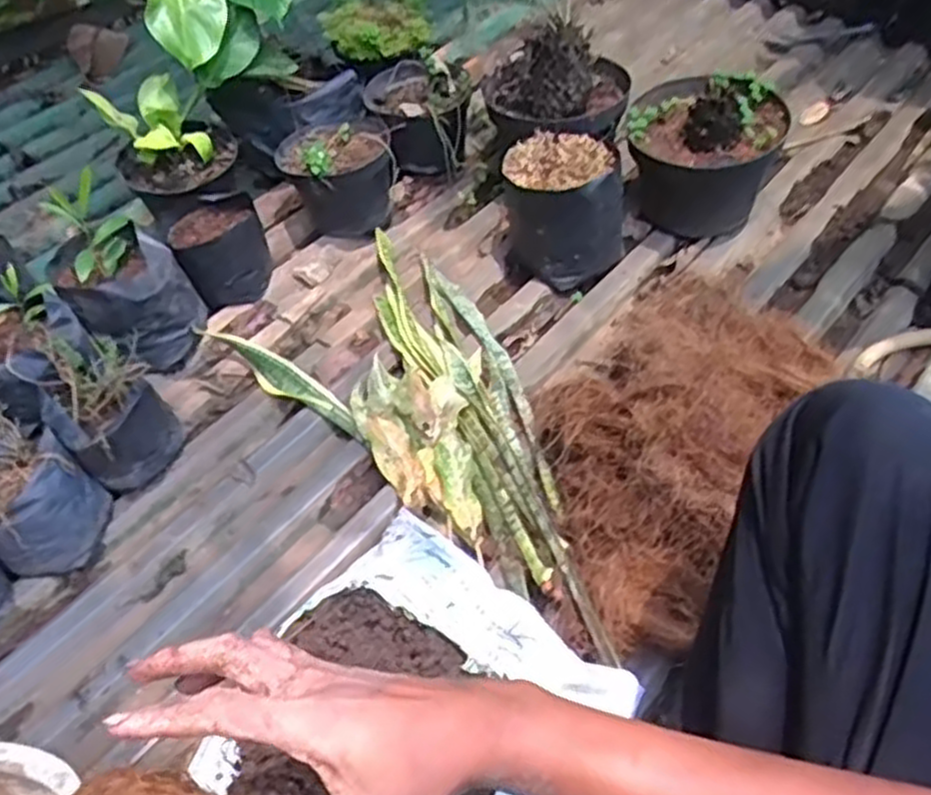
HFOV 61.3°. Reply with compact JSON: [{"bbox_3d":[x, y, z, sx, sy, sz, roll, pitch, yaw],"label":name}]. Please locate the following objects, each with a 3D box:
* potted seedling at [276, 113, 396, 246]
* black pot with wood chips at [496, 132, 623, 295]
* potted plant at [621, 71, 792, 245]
[{"bbox_3d":[-0.193,-0.338,1.212,0.170,0.144,0.173,-11,51,-7],"label":"potted seedling"},{"bbox_3d":[0.137,-0.250,1.095,0.165,0.173,0.133,5,51,5],"label":"black pot with wood chips"},{"bbox_3d":[0.339,-0.351,1.136,0.210,0.188,0.178,24,55,20],"label":"potted plant"}]

